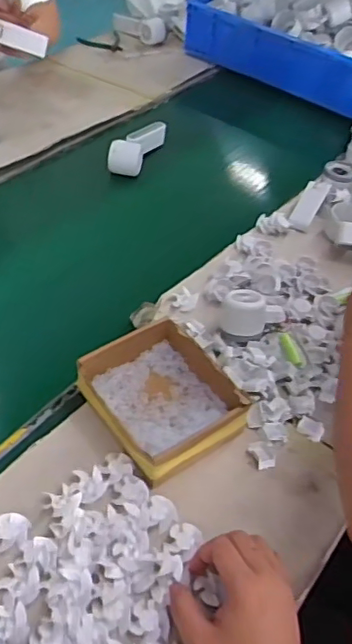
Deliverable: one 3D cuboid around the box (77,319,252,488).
[{"bbox_3d":[-0.019,0.087,0.691,0.148,0.043,0.173,-27,54,-27],"label":"box"}]

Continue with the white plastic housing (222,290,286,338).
[{"bbox_3d":[0.104,-0.012,0.773,0.085,0.041,0.050,8,46,3],"label":"white plastic housing"}]

